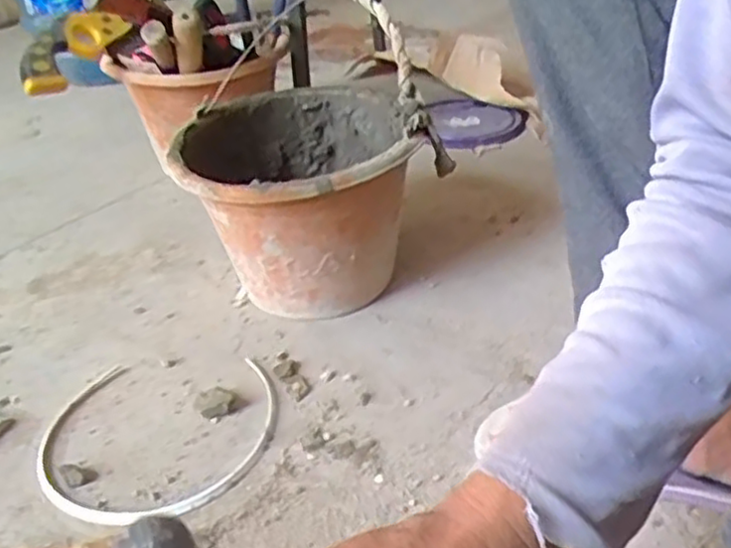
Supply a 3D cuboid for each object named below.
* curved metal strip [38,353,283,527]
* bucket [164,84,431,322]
[{"bbox_3d":[-0.173,0.131,0.614,0.190,0.011,0.171,-5,34,-2],"label":"curved metal strip"},{"bbox_3d":[-0.064,-0.077,0.773,0.227,0.177,0.267,-5,34,-1],"label":"bucket"}]

